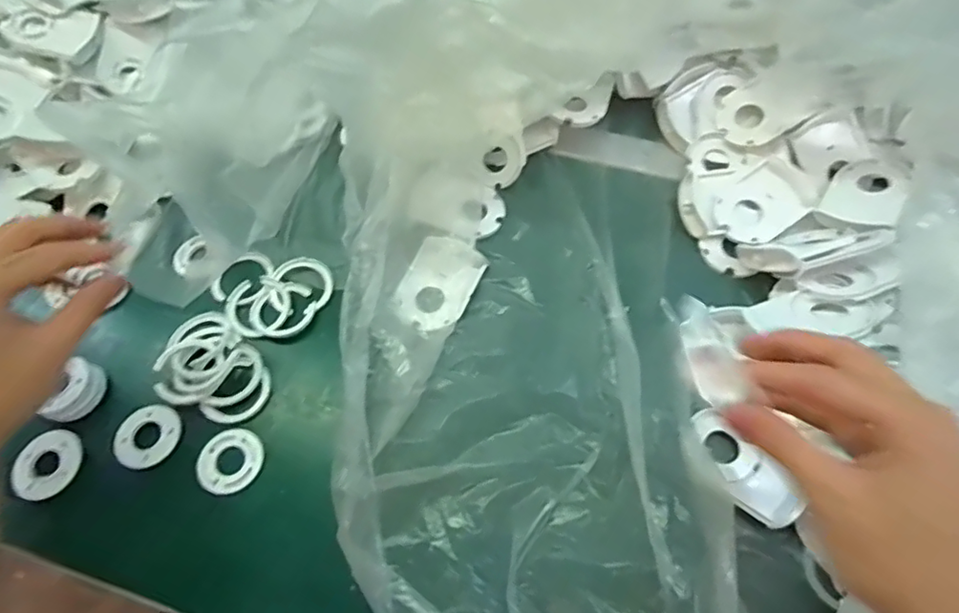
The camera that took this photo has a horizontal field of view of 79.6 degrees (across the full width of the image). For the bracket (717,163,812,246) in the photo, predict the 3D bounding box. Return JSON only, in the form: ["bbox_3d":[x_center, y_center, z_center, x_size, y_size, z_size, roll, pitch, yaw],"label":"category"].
[{"bbox_3d":[0.232,-0.084,0.478,0.071,0.012,0.054,-29,63,-14],"label":"bracket"}]

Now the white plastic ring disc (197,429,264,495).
[{"bbox_3d":[-0.175,0.108,0.403,0.043,0.006,0.044,-1,60,1],"label":"white plastic ring disc"}]

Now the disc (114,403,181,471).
[{"bbox_3d":[-0.238,0.093,0.412,0.043,0.008,0.045,-1,60,1],"label":"disc"}]

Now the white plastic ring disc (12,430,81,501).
[{"bbox_3d":[-0.300,0.109,0.398,0.040,0.006,0.047,-4,60,-1],"label":"white plastic ring disc"}]

